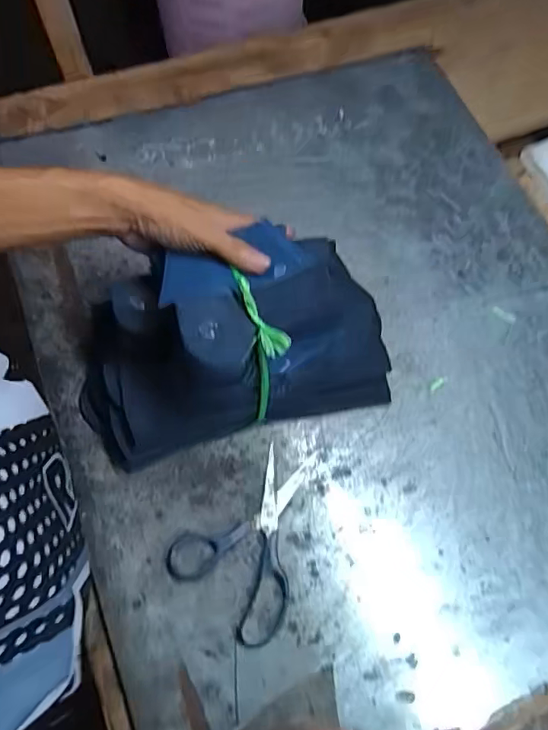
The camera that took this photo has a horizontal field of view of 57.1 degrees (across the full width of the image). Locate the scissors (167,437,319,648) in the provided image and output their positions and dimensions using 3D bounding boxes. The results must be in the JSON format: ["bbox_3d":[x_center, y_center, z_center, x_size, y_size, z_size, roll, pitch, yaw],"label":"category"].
[{"bbox_3d":[-0.006,0.158,0.469,0.114,0.009,0.162,40,74,11],"label":"scissors"}]

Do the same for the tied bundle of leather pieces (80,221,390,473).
[{"bbox_3d":[-0.040,-0.020,0.457,0.295,0.153,0.149,-15,72,-8],"label":"tied bundle of leather pieces"}]

